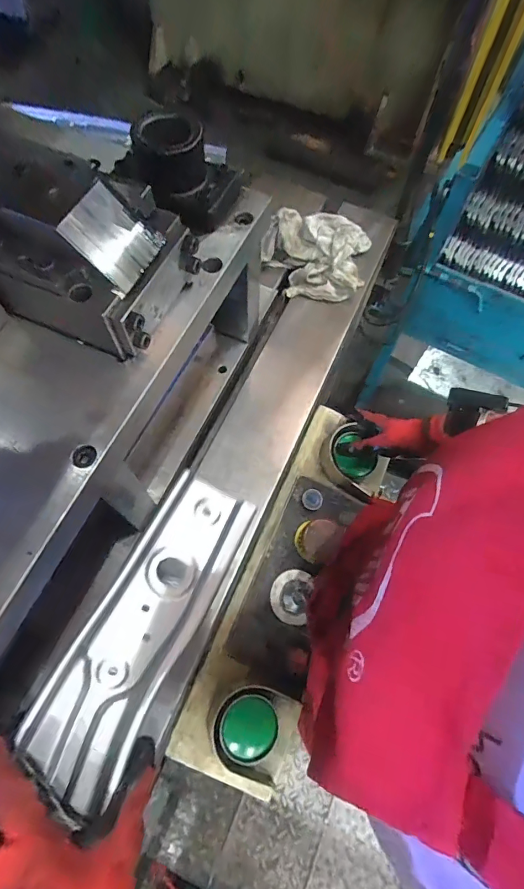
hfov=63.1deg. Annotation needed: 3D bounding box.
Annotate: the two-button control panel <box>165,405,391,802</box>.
[{"bbox_3d":[0.047,0.170,0.565,0.141,0.065,0.484,21,70,8],"label":"two-button control panel"}]

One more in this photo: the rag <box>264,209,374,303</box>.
[{"bbox_3d":[0.095,-0.339,0.742,0.182,0.059,0.165,11,66,4],"label":"rag"}]

